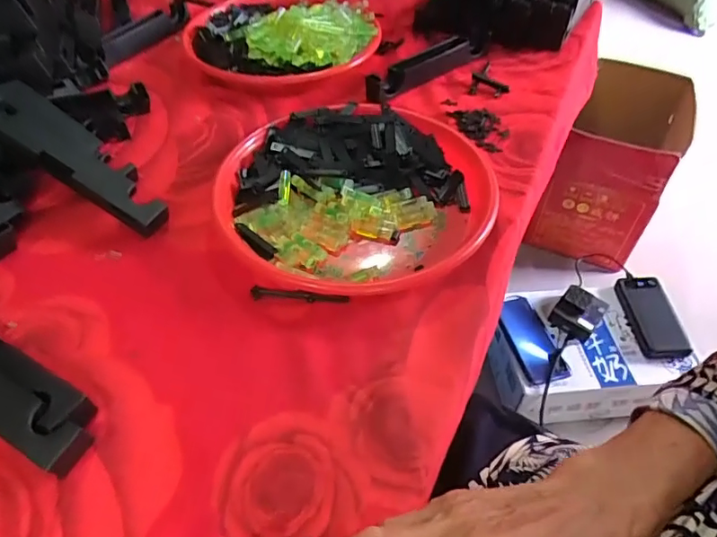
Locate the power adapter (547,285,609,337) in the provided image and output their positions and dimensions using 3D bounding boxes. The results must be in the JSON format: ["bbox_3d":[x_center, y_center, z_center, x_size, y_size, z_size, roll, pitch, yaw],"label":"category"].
[{"bbox_3d":[0.378,0.075,0.890,0.071,0.041,0.082,34,58,26],"label":"power adapter"}]

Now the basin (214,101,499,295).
[{"bbox_3d":[0.001,-0.071,0.474,0.247,0.032,0.228,0,50,0],"label":"basin"}]

